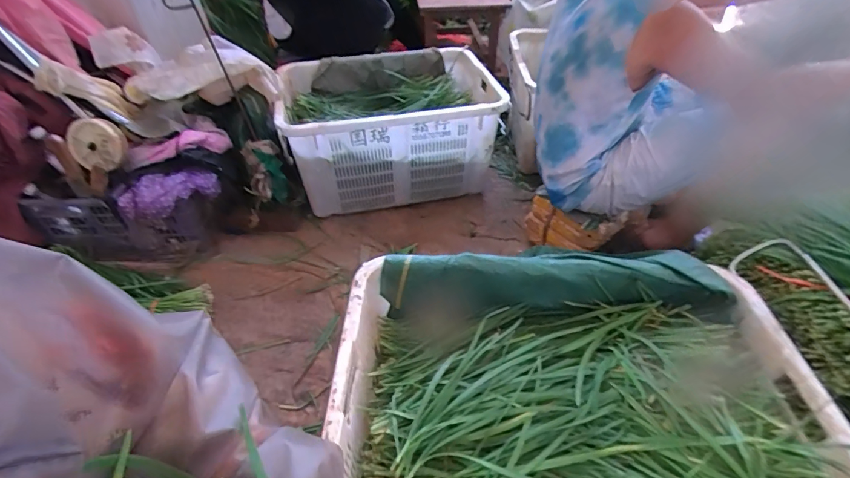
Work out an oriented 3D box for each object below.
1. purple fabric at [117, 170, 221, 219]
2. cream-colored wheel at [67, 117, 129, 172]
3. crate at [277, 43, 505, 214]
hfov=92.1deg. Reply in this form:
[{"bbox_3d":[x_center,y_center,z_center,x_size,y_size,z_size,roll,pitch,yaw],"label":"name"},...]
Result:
[{"bbox_3d":[-0.654,-0.115,1.059,0.232,0.087,0.080,-25,50,-24],"label":"purple fabric"},{"bbox_3d":[-0.784,-0.225,0.982,0.118,0.123,0.031,38,15,-15],"label":"cream-colored wheel"},{"bbox_3d":[-0.109,-0.366,1.405,0.656,0.373,0.440,-11,46,-12],"label":"crate"}]

